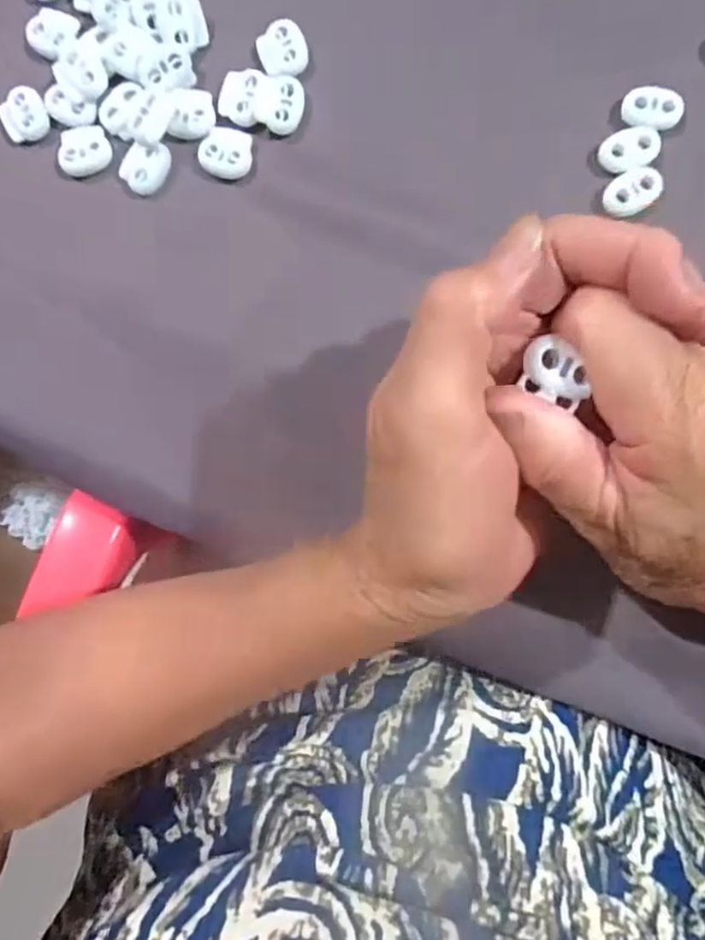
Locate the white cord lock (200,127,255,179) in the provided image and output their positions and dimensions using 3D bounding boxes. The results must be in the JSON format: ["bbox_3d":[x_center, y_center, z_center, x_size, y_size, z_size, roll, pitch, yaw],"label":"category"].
[{"bbox_3d":[-0.052,-0.129,0.272,0.022,0.005,0.022,0,87,5],"label":"white cord lock"}]

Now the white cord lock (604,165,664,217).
[{"bbox_3d":[0.108,-0.107,0.256,0.022,0.004,0.016,-23,87,5],"label":"white cord lock"}]

